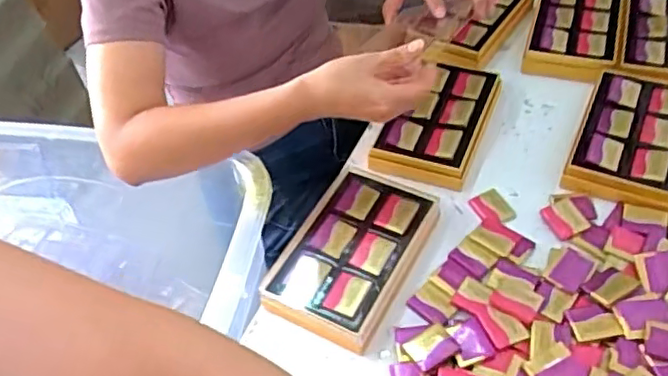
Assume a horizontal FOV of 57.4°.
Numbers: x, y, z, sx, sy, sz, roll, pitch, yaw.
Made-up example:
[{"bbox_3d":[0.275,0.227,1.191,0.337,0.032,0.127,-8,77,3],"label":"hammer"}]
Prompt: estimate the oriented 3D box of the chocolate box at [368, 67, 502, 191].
[{"bbox_3d":[0.118,-0.075,0.676,0.100,0.032,0.161,16,53,20],"label":"chocolate box"}]

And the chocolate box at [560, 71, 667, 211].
[{"bbox_3d":[0.311,-0.056,0.634,0.099,0.027,0.168,19,54,21],"label":"chocolate box"}]

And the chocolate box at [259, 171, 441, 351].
[{"bbox_3d":[0.019,0.057,0.577,0.109,0.032,0.183,21,55,23],"label":"chocolate box"}]

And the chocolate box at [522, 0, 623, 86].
[{"bbox_3d":[0.295,-0.194,0.749,0.096,0.034,0.166,13,52,17],"label":"chocolate box"}]

